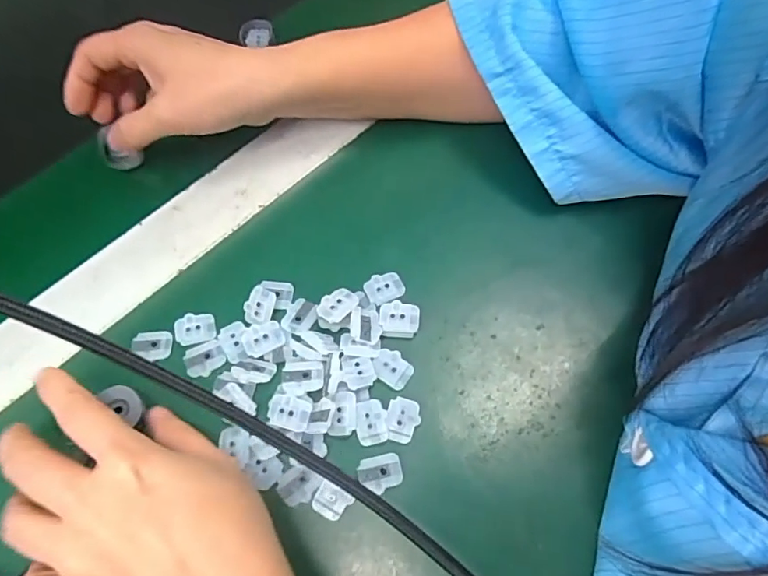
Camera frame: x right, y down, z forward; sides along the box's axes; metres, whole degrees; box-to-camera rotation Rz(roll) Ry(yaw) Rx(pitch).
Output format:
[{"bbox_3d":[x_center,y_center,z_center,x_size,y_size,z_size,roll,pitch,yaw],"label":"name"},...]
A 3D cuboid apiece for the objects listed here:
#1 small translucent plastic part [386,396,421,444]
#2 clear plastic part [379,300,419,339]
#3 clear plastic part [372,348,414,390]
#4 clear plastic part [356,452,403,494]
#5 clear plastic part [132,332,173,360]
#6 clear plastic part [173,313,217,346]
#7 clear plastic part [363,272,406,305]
[{"bbox_3d":[0.010,0.067,0.264,0.016,0.005,0.022,12,66,9],"label":"small translucent plastic part"},{"bbox_3d":[0.008,0.017,0.285,0.022,0.008,0.020,-1,65,3],"label":"clear plastic part"},{"bbox_3d":[0.005,0.042,0.275,0.021,0.004,0.016,37,72,18],"label":"clear plastic part"},{"bbox_3d":[-0.002,0.091,0.255,0.021,0.005,0.017,-15,65,-3],"label":"clear plastic part"},{"bbox_3d":[-0.129,0.031,0.289,0.022,0.004,0.016,-1,65,3],"label":"clear plastic part"},{"bbox_3d":[-0.107,0.022,0.292,0.021,0.004,0.018,-18,65,-4],"label":"clear plastic part"},{"bbox_3d":[0.000,0.000,0.297,0.021,0.004,0.017,-27,66,-9],"label":"clear plastic part"}]

